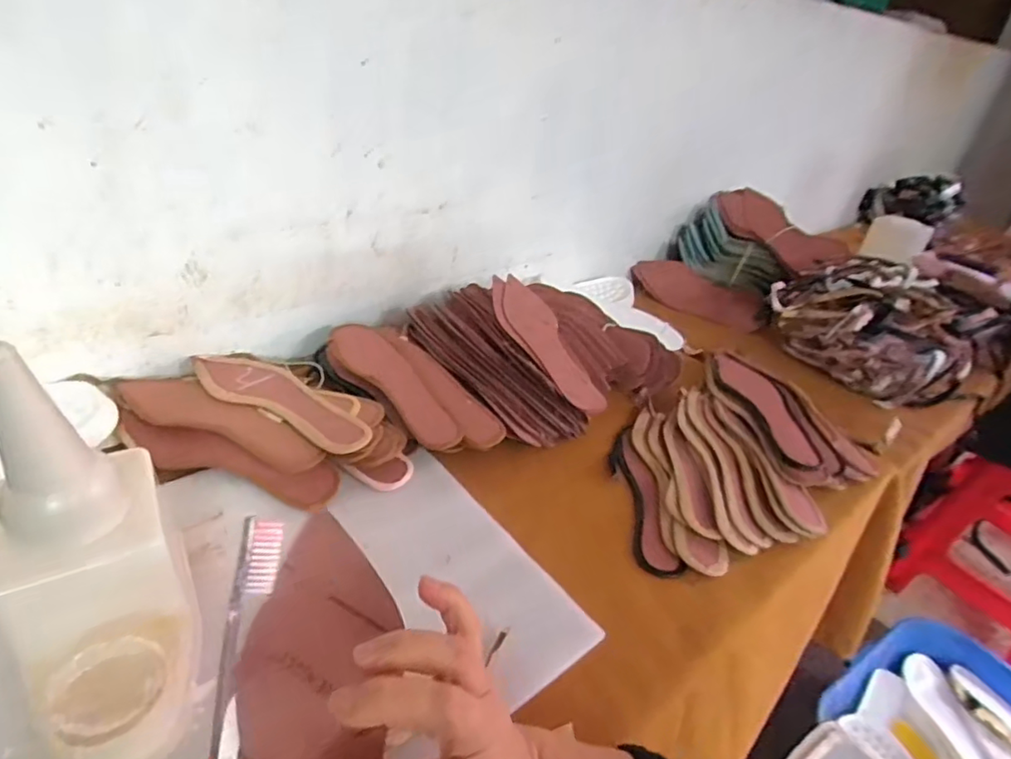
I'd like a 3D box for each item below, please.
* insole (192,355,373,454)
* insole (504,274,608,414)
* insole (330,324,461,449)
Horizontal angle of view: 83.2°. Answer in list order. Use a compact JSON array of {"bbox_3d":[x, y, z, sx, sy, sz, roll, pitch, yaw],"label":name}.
[{"bbox_3d":[-0.249,0.023,0.625,0.243,0.009,0.073,27,37,27],"label":"insole"},{"bbox_3d":[0.053,-0.055,0.757,0.073,0.015,0.256,-9,51,-25],"label":"insole"},{"bbox_3d":[-0.131,0.000,0.681,0.064,0.012,0.231,-23,52,-38],"label":"insole"}]

